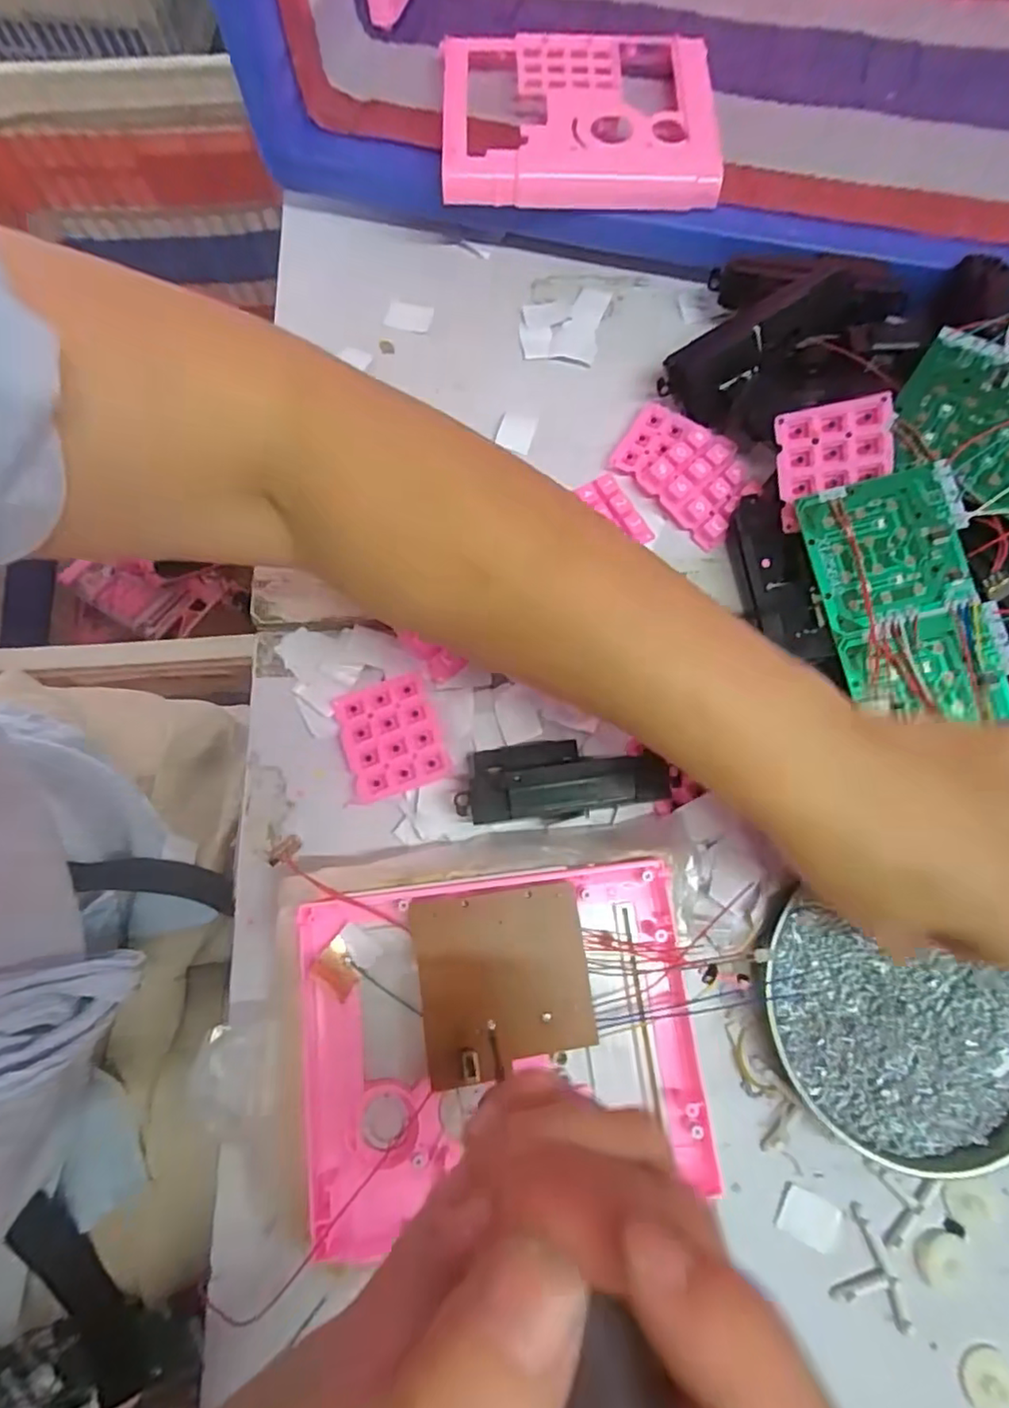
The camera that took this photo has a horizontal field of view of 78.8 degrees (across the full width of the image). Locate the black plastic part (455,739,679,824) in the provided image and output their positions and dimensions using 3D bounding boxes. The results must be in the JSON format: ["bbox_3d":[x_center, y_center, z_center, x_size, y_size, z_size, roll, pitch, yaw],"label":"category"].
[{"bbox_3d":[0.030,0.038,0.307,0.103,0.022,0.038,-2,76,-1],"label":"black plastic part"}]

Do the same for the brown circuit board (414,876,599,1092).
[{"bbox_3d":[0.000,0.118,0.266,0.071,0.009,0.070,-8,76,-2],"label":"brown circuit board"}]

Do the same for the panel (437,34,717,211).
[{"bbox_3d":[0.046,-0.354,0.374,0.167,0.025,0.125,-1,74,0],"label":"panel"}]

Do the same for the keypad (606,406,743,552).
[{"bbox_3d":[0.103,-0.134,0.353,0.054,0.019,0.087,-43,80,-10],"label":"keypad"}]

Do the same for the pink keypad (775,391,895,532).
[{"bbox_3d":[0.165,-0.121,0.309,0.051,0.007,0.057,-1,100,24],"label":"pink keypad"}]

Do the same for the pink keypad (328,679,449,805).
[{"bbox_3d":[-0.060,0.018,0.323,0.051,0.008,0.057,-17,77,-4],"label":"pink keypad"}]

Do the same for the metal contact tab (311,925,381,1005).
[{"bbox_3d":[-0.069,0.112,0.269,0.020,0.004,0.027,38,55,0],"label":"metal contact tab"}]

